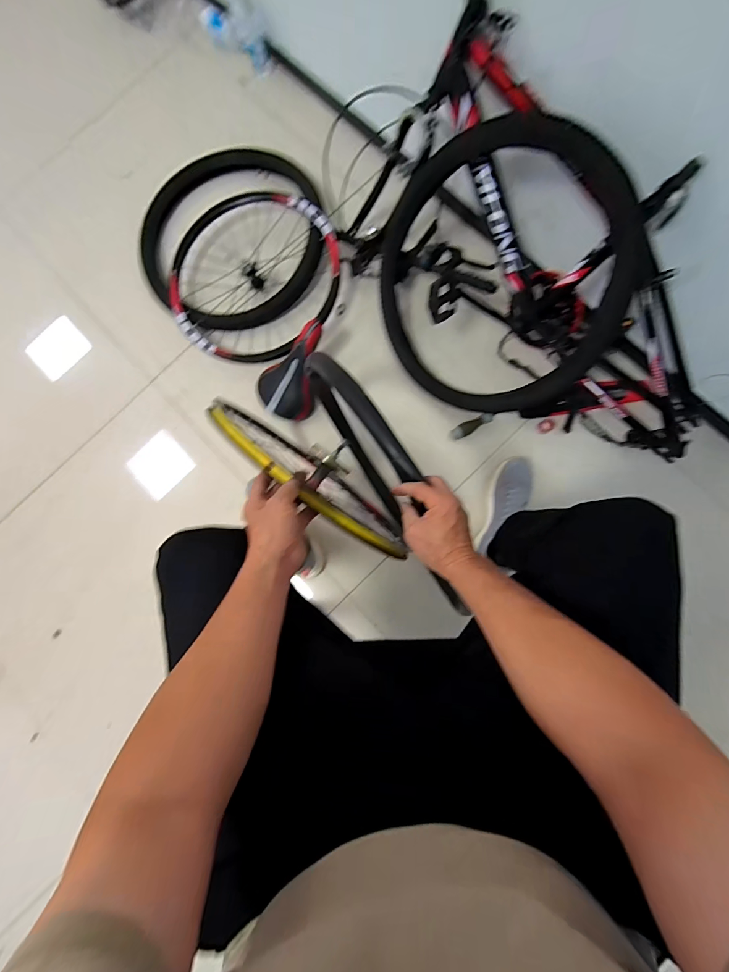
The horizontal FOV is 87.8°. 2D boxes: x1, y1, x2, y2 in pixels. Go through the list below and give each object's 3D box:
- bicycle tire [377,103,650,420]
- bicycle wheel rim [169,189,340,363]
[{"bbox_3d":[0.271,-0.431,0.810,0.525,0.063,0.547,21,126,32],"label":"bicycle tire"},{"bbox_3d":[-0.287,-0.568,0.985,0.451,0.096,0.474,0,85,1],"label":"bicycle wheel rim"}]

